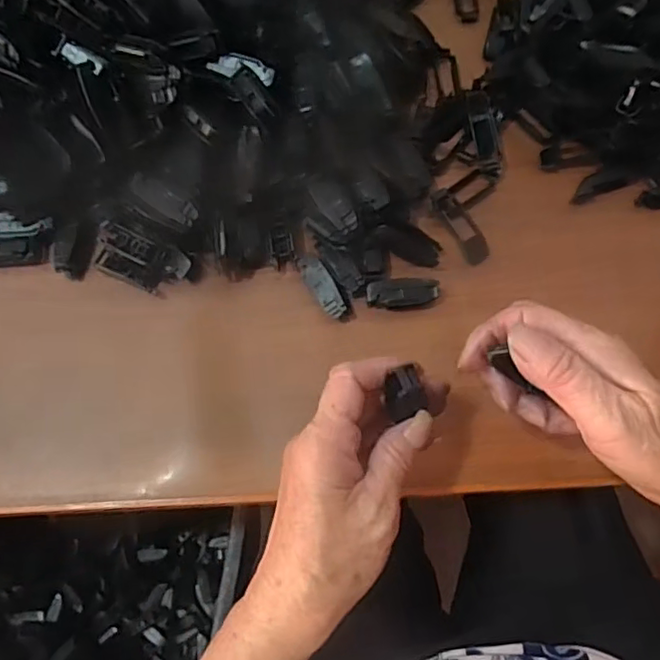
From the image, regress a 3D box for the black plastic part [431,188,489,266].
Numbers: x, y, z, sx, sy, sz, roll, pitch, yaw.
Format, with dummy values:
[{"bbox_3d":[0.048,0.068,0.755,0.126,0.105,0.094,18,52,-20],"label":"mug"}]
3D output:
[{"bbox_3d":[0.091,-0.072,0.412,0.017,0.009,0.057,-32,90,-11],"label":"black plastic part"}]

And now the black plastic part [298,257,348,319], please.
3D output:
[{"bbox_3d":[-0.003,-0.028,0.399,0.017,0.021,0.044,-29,74,-10],"label":"black plastic part"}]

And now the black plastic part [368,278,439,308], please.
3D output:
[{"bbox_3d":[0.049,-0.024,0.402,0.047,0.020,0.016,-1,71,-1],"label":"black plastic part"}]

